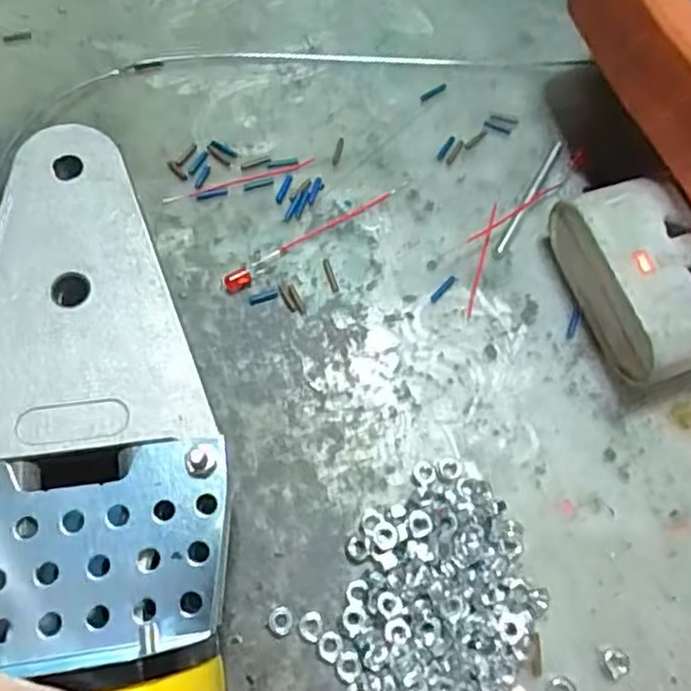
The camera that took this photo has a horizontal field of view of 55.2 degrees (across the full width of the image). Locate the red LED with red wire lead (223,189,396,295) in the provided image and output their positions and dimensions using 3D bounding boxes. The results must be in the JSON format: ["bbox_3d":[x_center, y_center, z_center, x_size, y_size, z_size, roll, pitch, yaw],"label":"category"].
[{"bbox_3d":[-0.010,-0.036,0.218,0.067,0.004,0.007,-31,74,-14],"label":"red LED with red wire lead"}]

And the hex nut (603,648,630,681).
[{"bbox_3d":[0.073,0.086,0.179,0.006,0.004,0.008,-23,71,-10],"label":"hex nut"}]

